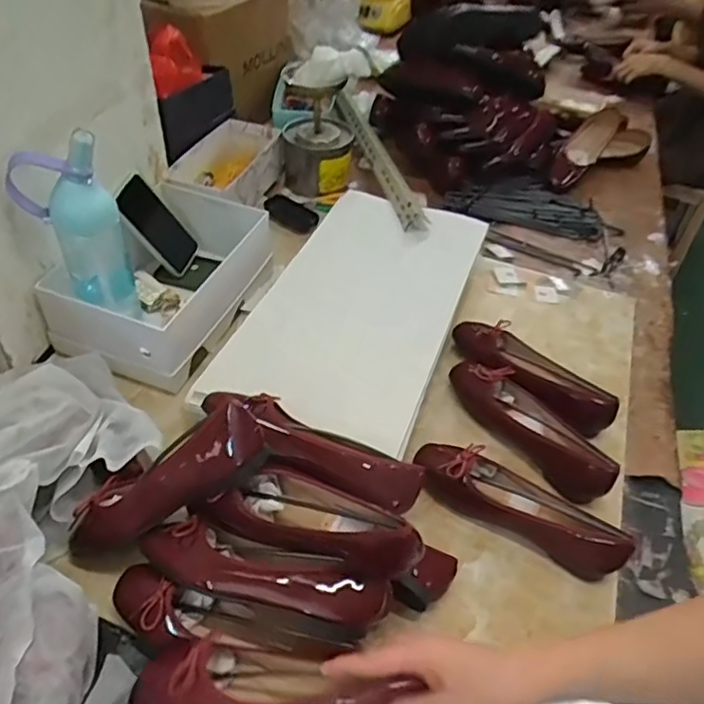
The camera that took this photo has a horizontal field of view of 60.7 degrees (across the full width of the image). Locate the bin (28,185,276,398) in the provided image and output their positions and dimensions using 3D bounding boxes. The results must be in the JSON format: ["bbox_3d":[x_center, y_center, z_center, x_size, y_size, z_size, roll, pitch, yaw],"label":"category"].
[{"bbox_3d":[-0.269,-0.103,0.891,0.189,0.134,0.307,20,47,13],"label":"bin"}]

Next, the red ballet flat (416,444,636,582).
[{"bbox_3d":[0.196,0.176,0.716,0.254,0.063,0.079,24,48,17],"label":"red ballet flat"}]

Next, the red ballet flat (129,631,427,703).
[{"bbox_3d":[-0.079,0.289,0.514,0.264,0.059,0.081,0,42,21],"label":"red ballet flat"}]

